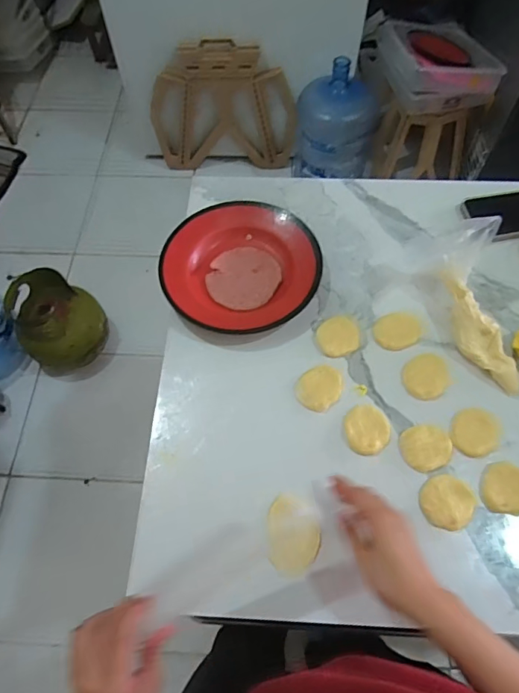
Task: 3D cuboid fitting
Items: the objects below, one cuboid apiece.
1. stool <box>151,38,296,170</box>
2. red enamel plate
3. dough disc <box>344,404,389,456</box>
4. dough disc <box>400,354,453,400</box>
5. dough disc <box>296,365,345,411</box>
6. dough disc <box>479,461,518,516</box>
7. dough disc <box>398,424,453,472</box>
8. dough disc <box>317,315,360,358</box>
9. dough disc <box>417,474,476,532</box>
[{"bbox_3d":[-0.134,-0.857,1.678,0.523,0.457,0.063,1,63,1],"label":"stool"},{"bbox_3d":[-0.026,-0.111,0.616,0.212,0.035,0.190,-2,63,0],"label":"red enamel plate"},{"bbox_3d":[0.124,0.095,0.527,0.050,0.004,0.057,8,63,5],"label":"dough disc"},{"bbox_3d":[0.203,0.036,0.557,0.058,0.009,0.053,0,63,1],"label":"dough disc"},{"bbox_3d":[0.074,0.048,0.551,0.058,0.004,0.050,-36,68,-16],"label":"dough disc"},{"bbox_3d":[0.271,0.155,0.501,0.056,0.013,0.052,0,63,1],"label":"dough disc"},{"bbox_3d":[0.188,0.114,0.518,0.056,0.007,0.050,-16,64,-7],"label":"dough disc"},{"bbox_3d":[0.101,-0.014,0.585,0.052,0.004,0.058,-5,63,-1],"label":"dough disc"},{"bbox_3d":[0.203,0.167,0.492,0.059,0.010,0.055,0,63,1],"label":"dough disc"}]

